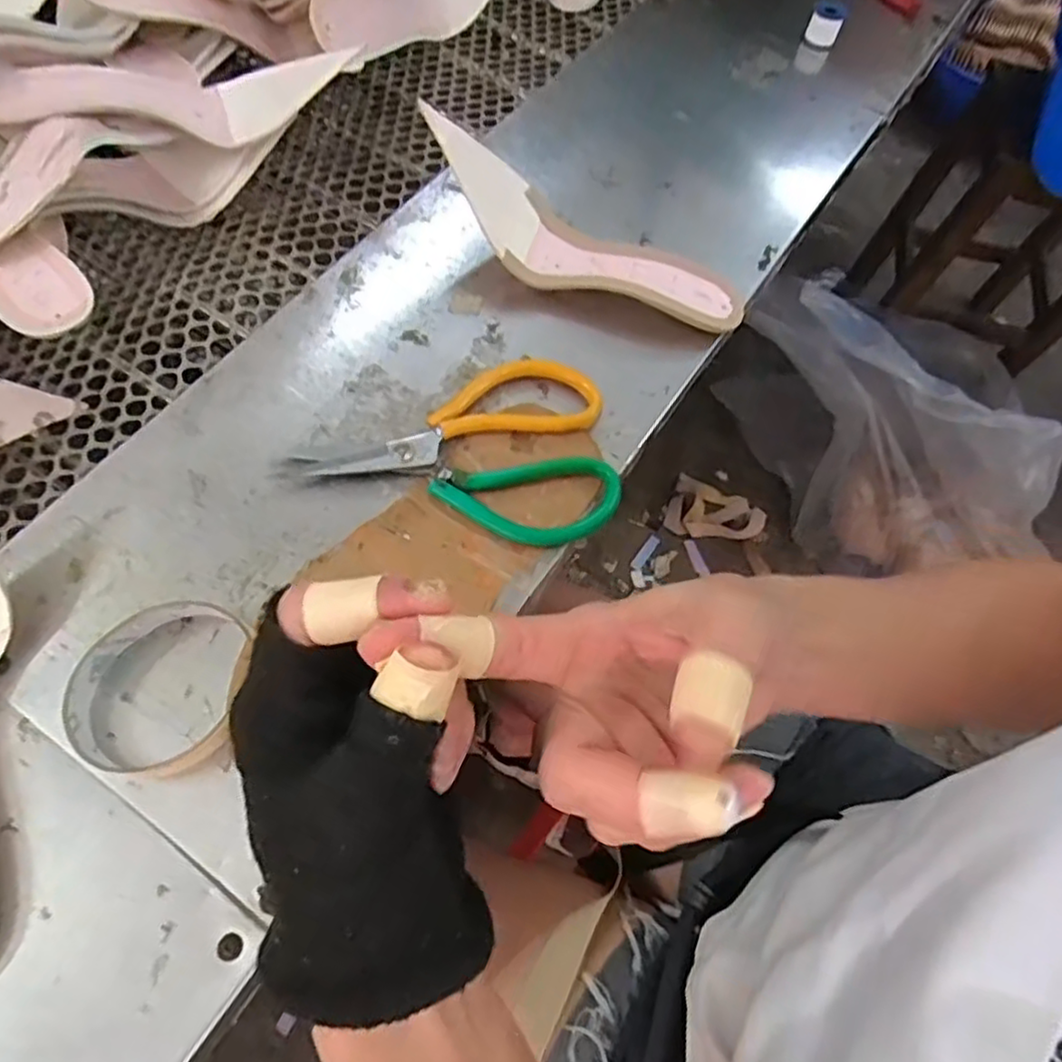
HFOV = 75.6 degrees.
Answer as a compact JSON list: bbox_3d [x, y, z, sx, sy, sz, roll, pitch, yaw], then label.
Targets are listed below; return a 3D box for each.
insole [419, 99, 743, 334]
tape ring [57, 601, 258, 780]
[{"bbox_3d":[0.033,-0.186,0.440,0.221,0.048,0.065,26,66,-3],"label":"insole"},{"bbox_3d":[-0.179,0.073,0.329,0.071,0.027,0.084,16,65,1],"label":"tape ring"}]

